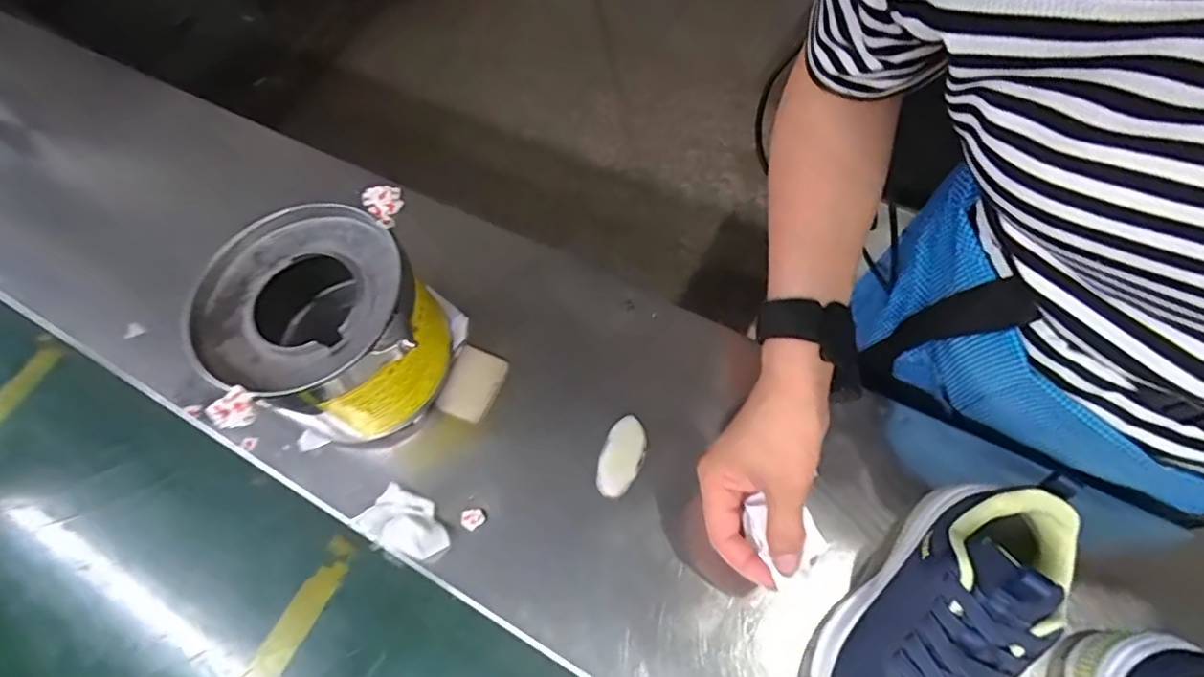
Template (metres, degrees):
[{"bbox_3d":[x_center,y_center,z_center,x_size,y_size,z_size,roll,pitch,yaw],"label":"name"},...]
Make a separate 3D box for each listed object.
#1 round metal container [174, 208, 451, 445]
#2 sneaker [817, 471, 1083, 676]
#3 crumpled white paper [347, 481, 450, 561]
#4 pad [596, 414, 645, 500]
[{"bbox_3d":[-0.194,-0.007,0.440,0.144,0.114,0.147,-30,66,-10],"label":"round metal container"},{"bbox_3d":[0.185,0.161,0.333,0.068,0.084,0.194,35,86,18],"label":"sneaker"},{"bbox_3d":[-0.140,0.131,0.426,0.068,0.018,0.040,20,67,15],"label":"crumpled white paper"},{"bbox_3d":[0.015,0.086,0.440,0.029,0.008,0.059,12,65,12],"label":"pad"}]

